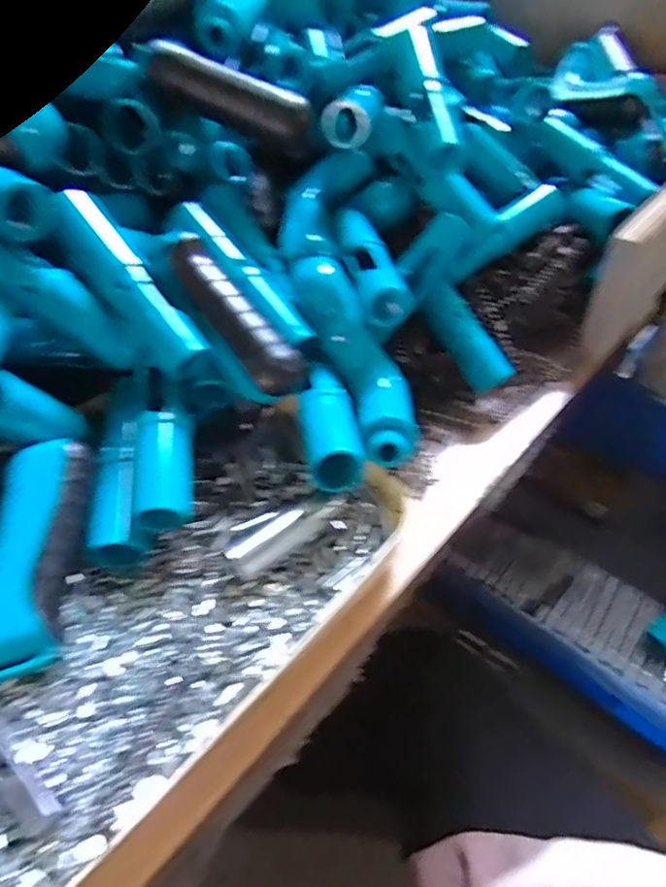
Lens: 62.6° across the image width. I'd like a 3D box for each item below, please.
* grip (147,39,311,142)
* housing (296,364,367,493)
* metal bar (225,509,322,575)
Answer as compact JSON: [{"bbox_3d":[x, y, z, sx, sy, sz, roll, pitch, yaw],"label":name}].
[{"bbox_3d":[-0.067,-0.224,0.347,0.103,0.023,0.018,21,48,-8],"label":"grip"},{"bbox_3d":[-0.002,-0.010,0.317,0.032,0.026,0.083,-9,47,-4],"label":"housing"},{"bbox_3d":[-0.033,0.053,0.295,0.046,0.015,0.014,-36,54,-26],"label":"metal bar"}]

